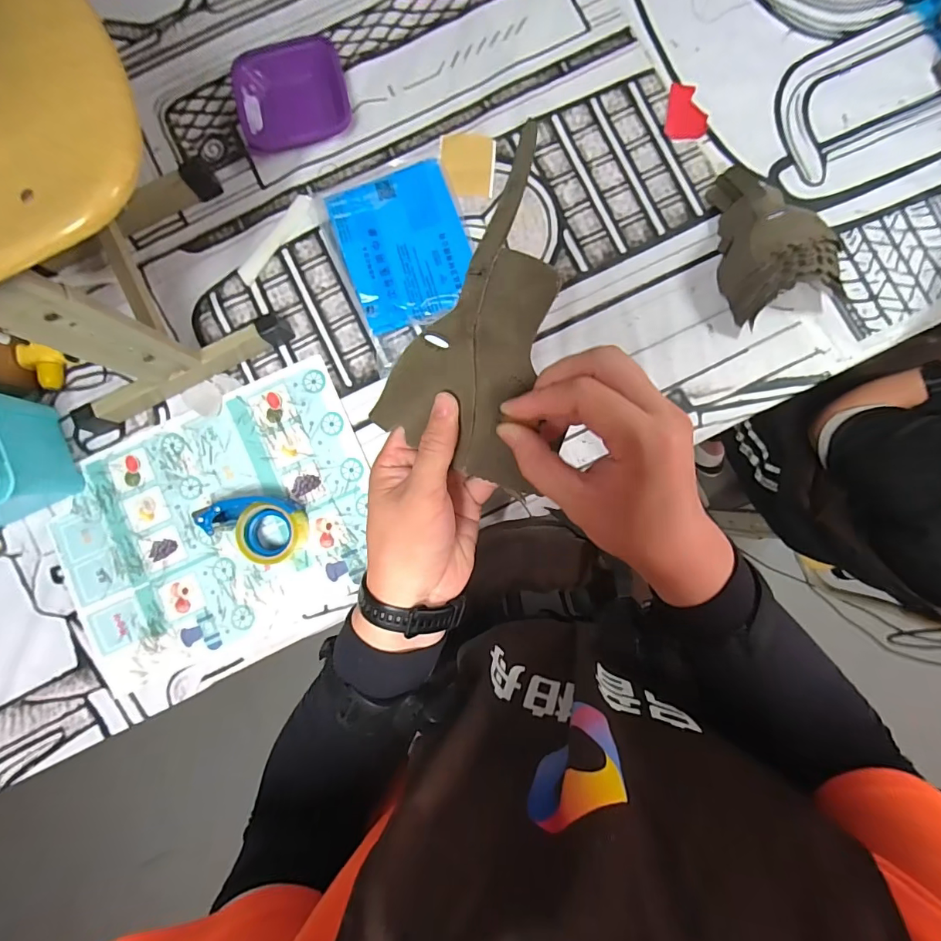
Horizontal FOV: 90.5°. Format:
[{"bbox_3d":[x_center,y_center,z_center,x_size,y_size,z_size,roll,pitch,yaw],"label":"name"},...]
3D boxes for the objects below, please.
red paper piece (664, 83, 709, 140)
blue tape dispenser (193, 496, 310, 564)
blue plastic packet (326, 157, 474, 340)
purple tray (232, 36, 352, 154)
[{"bbox_3d":[0.386,-0.633,0.826,0.072,0.004,0.100,10,88,2],"label":"red paper piece"},{"bbox_3d":[-0.361,0.089,0.784,0.179,0.070,0.115,21,87,4],"label":"blue tape dispenser"},{"bbox_3d":[-0.109,-0.384,0.812,0.211,0.037,0.264,-20,85,1],"label":"blue plastic packet"},{"bbox_3d":[-0.319,-0.664,0.828,0.198,0.048,0.166,-15,85,1],"label":"purple tray"}]

